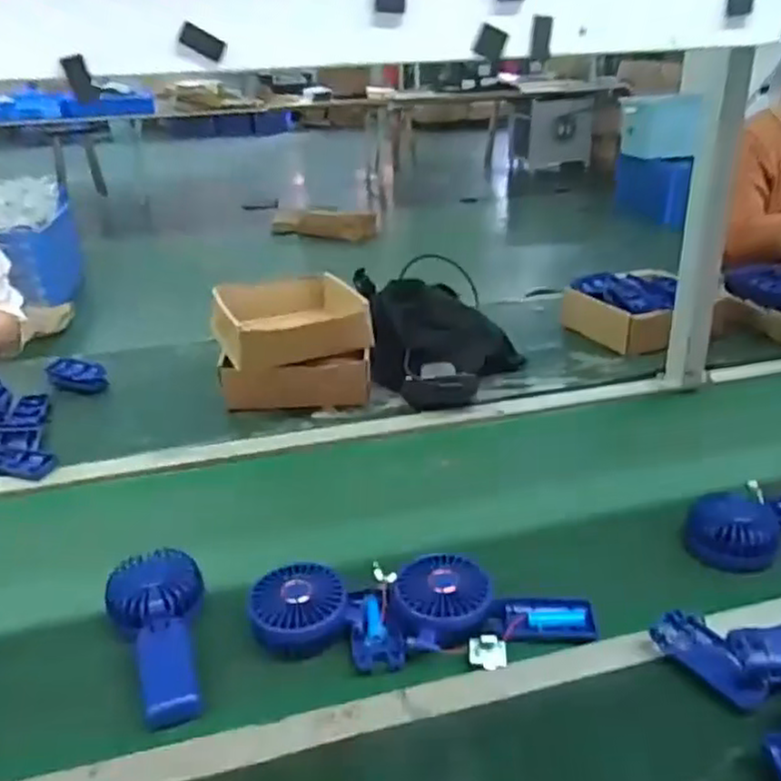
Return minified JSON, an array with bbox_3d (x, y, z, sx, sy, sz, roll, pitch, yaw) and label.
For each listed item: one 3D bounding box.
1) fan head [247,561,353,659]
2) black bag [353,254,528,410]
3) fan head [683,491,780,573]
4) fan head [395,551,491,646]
[{"bbox_3d":[-0.082,0.196,0.653,0.085,0.033,0.079,-1,27,0],"label":"fan head"},{"bbox_3d":[0.076,-0.105,1.148,0.235,0.117,0.337,-6,27,-10],"label":"black bag"},{"bbox_3d":[0.346,0.146,0.736,0.091,0.057,0.071,18,35,29],"label":"fan head"},{"bbox_3d":[0.049,0.191,0.654,0.084,0.039,0.081,-1,27,0],"label":"fan head"}]

